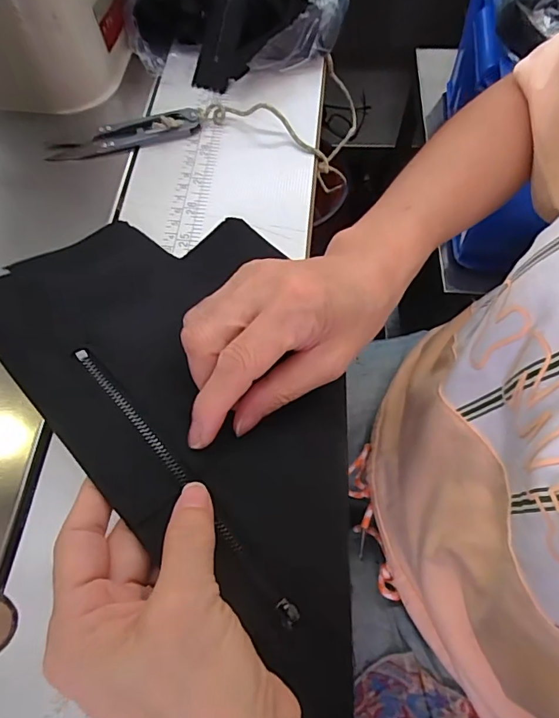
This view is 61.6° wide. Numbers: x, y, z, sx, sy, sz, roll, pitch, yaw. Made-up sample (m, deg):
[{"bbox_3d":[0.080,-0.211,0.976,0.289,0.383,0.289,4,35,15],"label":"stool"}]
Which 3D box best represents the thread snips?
[{"bbox_3d":[-0.104,-0.152,0.316,0.100,0.012,0.021,-12,66,-4],"label":"thread snips"}]

